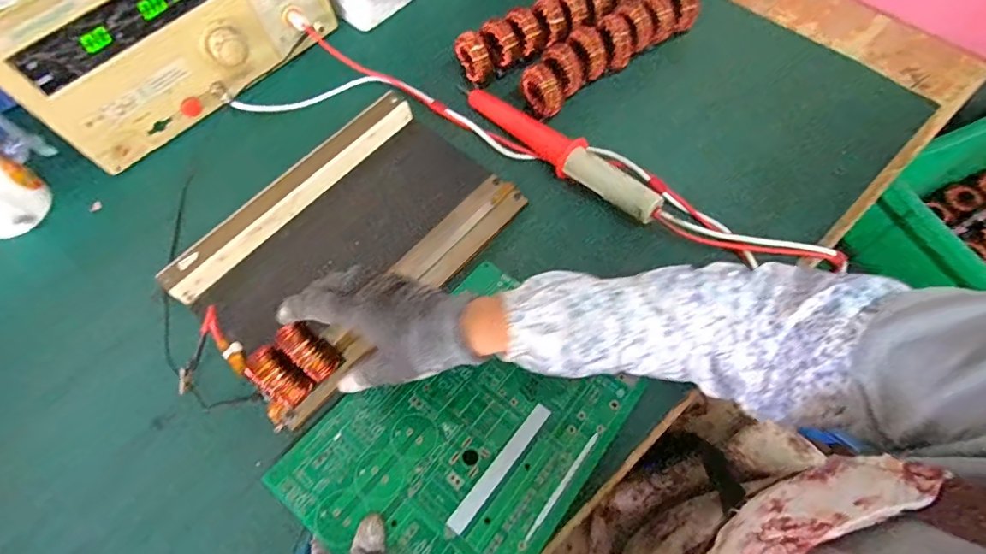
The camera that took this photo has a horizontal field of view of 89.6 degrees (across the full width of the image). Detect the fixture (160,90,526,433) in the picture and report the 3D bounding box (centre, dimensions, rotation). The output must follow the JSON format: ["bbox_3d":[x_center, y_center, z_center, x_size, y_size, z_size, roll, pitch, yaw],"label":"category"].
[{"bbox_3d":[-0.138,-0.039,0.486,0.193,0.033,0.296,40,73,20],"label":"fixture"}]

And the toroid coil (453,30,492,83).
[{"bbox_3d":[-0.023,-0.242,0.560,0.029,0.044,0.046,-25,65,-8],"label":"toroid coil"}]

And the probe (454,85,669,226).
[{"bbox_3d":[0.061,-0.138,0.513,0.034,0.035,0.256,-43,69,-15],"label":"probe"}]

